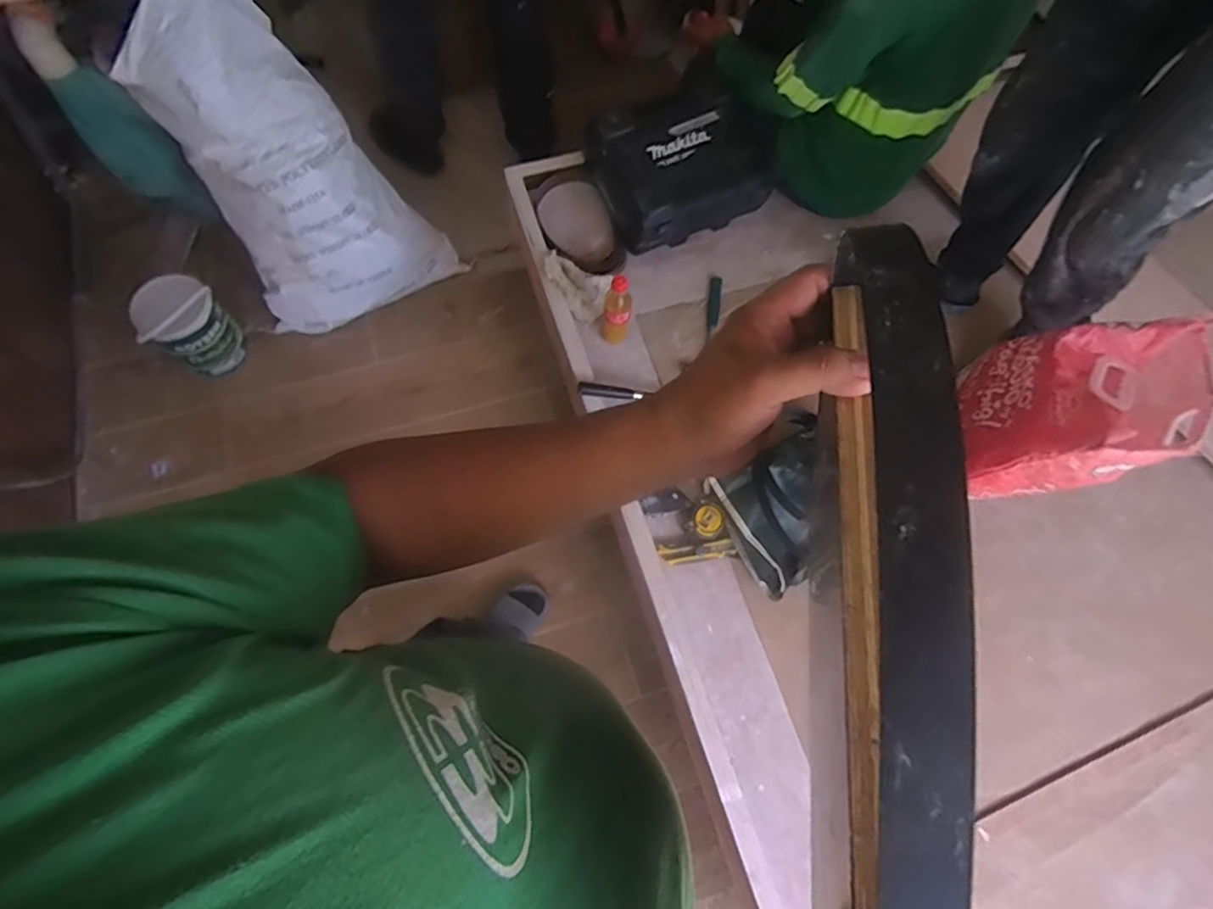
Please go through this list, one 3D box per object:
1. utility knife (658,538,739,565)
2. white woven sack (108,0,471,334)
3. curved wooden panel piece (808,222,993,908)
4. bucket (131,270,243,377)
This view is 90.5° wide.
[{"bbox_3d":[0.166,0.180,1.101,0.140,0.020,0.034,-5,70,-4],"label":"utility knife"},{"bbox_3d":[-0.657,-0.613,1.362,0.484,0.678,0.274,-22,72,-10],"label":"white woven sack"},{"bbox_3d":[0.083,0.076,0.173,0.032,0.046,0.301,1,86,-2],"label":"curved wooden panel piece"},{"bbox_3d":[-1.036,-0.316,1.500,0.170,0.233,0.173,1,69,-2],"label":"bucket"}]

